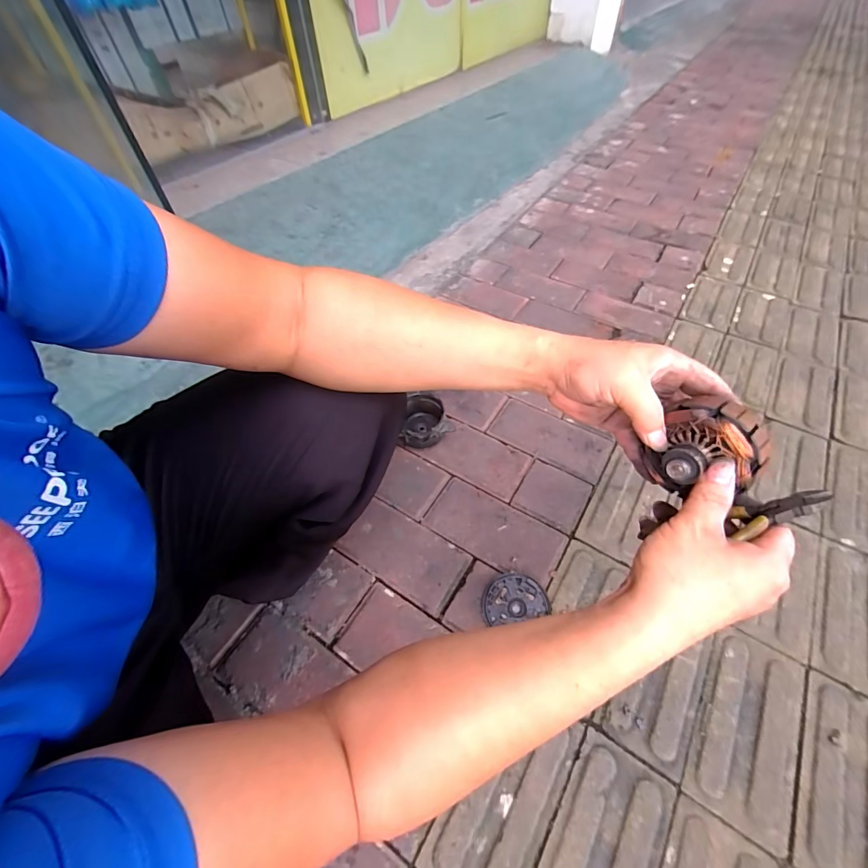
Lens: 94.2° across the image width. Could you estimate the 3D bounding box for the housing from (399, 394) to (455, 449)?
[{"bbox_3d":[-0.020,-0.025,0.797,0.100,0.059,0.103,-9,53,-7],"label":"housing"}]

